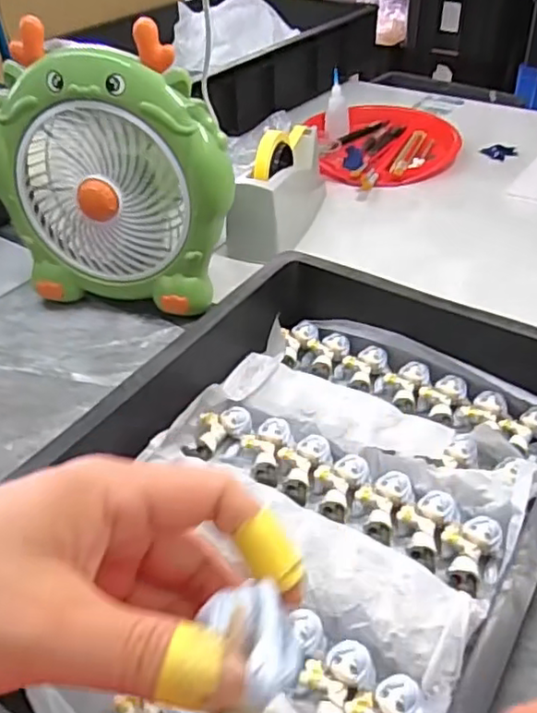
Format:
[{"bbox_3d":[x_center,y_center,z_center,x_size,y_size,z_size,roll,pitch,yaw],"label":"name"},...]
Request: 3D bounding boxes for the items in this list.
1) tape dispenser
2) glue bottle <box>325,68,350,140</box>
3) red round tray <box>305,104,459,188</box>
[{"bbox_3d":[0.014,-0.230,0.813,0.088,0.119,0.207,9,42,14],"label":"tape dispenser"},{"bbox_3d":[0.116,-0.413,1.036,0.040,0.104,0.030,2,0,7],"label":"glue bottle"},{"bbox_3d":[0.194,-0.342,0.994,0.236,0.045,0.233,-2,41,2],"label":"red round tray"}]

